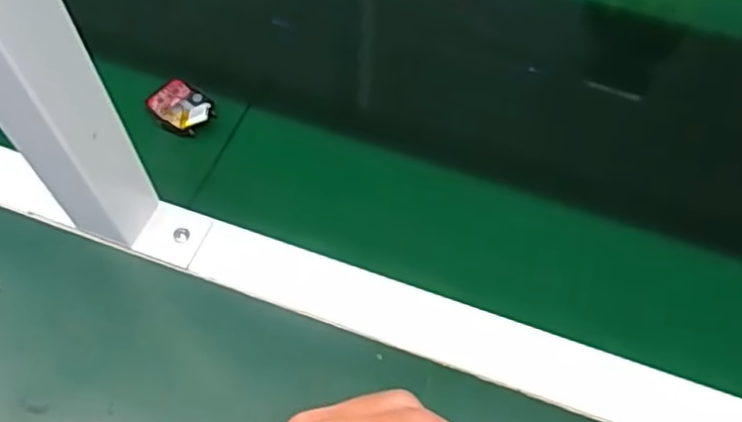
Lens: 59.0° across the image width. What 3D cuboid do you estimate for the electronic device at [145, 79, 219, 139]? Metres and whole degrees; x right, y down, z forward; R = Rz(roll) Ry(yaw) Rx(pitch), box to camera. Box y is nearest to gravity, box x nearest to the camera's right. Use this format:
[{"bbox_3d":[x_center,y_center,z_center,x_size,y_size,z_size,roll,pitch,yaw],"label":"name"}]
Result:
[{"bbox_3d":[-0.138,-0.076,0.478,0.049,0.017,0.036,30,64,14],"label":"electronic device"}]

